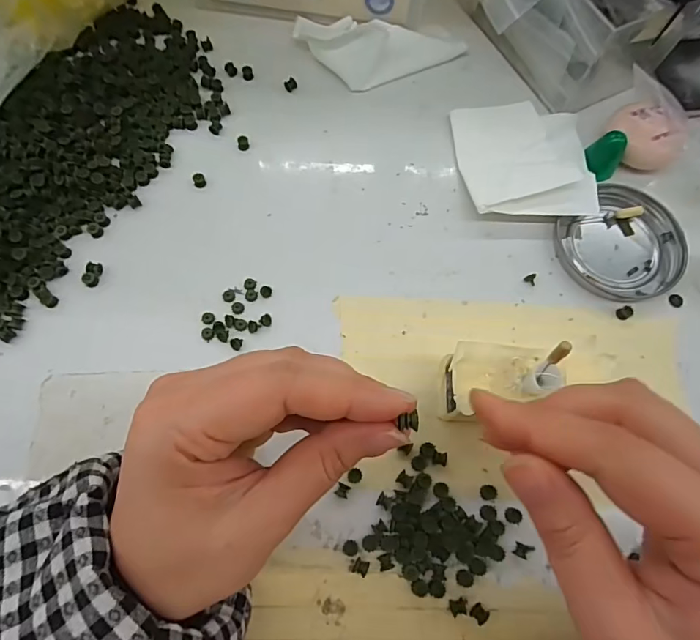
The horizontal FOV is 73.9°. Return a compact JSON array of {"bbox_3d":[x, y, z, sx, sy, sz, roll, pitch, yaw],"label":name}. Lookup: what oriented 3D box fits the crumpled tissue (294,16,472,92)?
[{"bbox_3d":[0.021,-0.191,0.326,0.118,0.026,0.054,4,71,-1],"label":"crumpled tissue"}]

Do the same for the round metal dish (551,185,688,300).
[{"bbox_3d":[0.169,-0.049,0.294,0.077,0.010,0.074,-3,72,-4],"label":"round metal dish"}]

